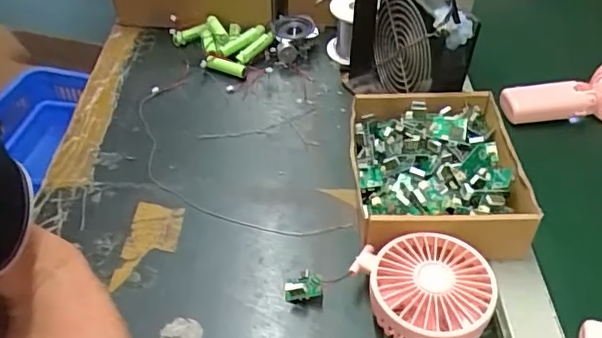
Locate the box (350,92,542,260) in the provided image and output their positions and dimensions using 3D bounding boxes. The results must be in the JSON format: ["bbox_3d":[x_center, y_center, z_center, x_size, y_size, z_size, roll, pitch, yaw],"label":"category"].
[{"bbox_3d":[0.120,0.002,0.516,0.142,0.059,0.174,2,43,1],"label":"box"}]

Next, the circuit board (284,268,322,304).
[{"bbox_3d":[0.001,0.094,0.448,0.029,0.018,0.022,-10,44,-11],"label":"circuit board"}]

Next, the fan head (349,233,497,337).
[{"bbox_3d":[0.093,0.095,0.423,0.090,0.050,0.086,1,43,-1],"label":"fan head"}]

